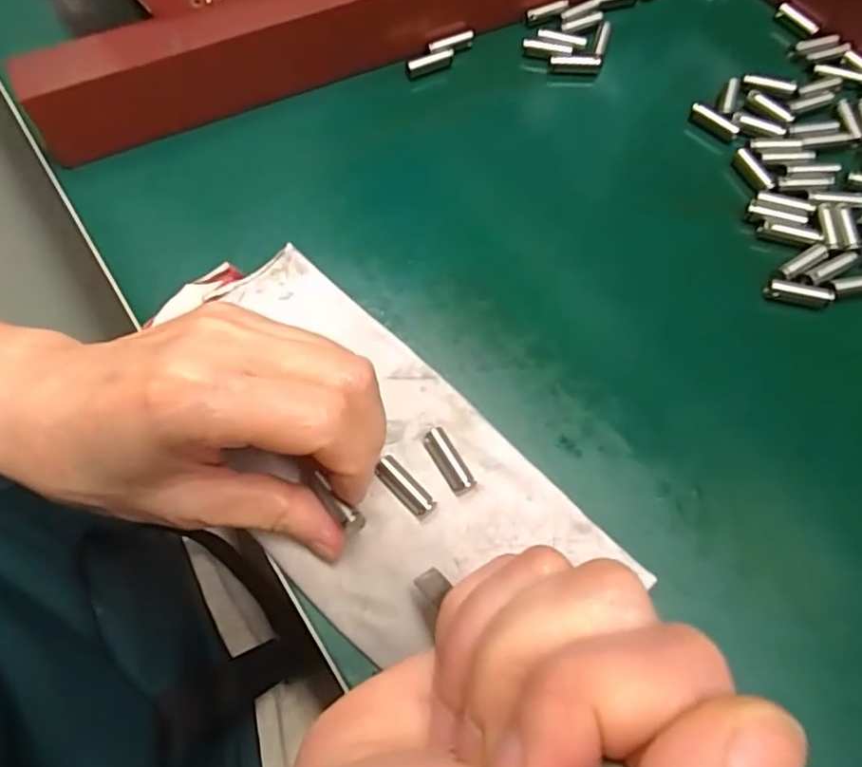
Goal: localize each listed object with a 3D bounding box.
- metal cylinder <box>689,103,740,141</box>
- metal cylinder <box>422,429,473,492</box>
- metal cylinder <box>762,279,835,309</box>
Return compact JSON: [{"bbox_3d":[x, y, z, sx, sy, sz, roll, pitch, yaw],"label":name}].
[{"bbox_3d":[0.136,-0.125,0.289,0.024,0.007,0.006,40,73,15],"label":"metal cylinder"},{"bbox_3d":[0.006,0.028,0.215,0.008,0.010,0.024,-27,70,-11],"label":"metal cylinder"},{"bbox_3d":[0.152,-0.037,0.249,0.026,0.006,0.007,12,68,4],"label":"metal cylinder"}]

